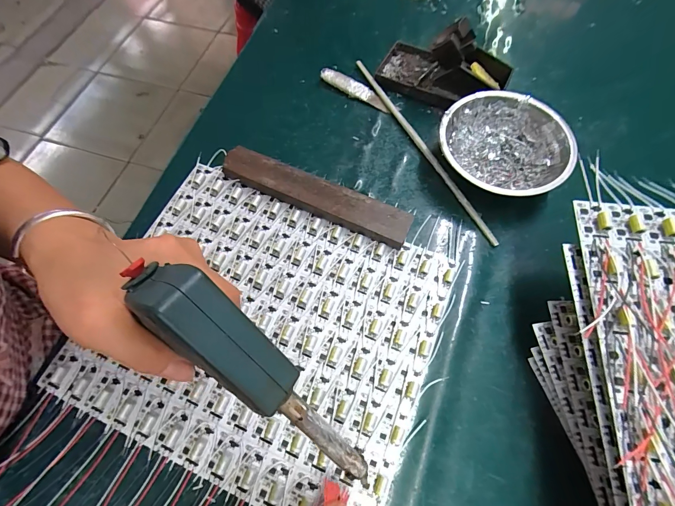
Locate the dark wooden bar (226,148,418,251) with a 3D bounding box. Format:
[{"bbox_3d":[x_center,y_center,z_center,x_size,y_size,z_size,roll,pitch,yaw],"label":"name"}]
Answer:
[{"bbox_3d":[-0.024,-0.058,0.327,0.198,0.018,0.036,24,70,11],"label":"dark wooden bar"}]

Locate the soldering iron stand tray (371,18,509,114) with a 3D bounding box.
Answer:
[{"bbox_3d":[0.122,-0.217,0.368,0.146,0.063,0.077,30,71,14],"label":"soldering iron stand tray"}]

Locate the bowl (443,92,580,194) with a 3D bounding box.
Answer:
[{"bbox_3d":[0.167,-0.105,0.331,0.121,0.038,0.120,-1,67,1],"label":"bowl"}]

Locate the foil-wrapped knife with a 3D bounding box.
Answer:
[{"bbox_3d":[0.025,-0.194,0.388,0.103,0.009,0.021,37,73,16],"label":"foil-wrapped knife"}]

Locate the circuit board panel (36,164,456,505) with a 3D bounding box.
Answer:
[{"bbox_3d":[-0.066,0.062,0.285,0.287,0.008,0.239,22,69,11],"label":"circuit board panel"}]

